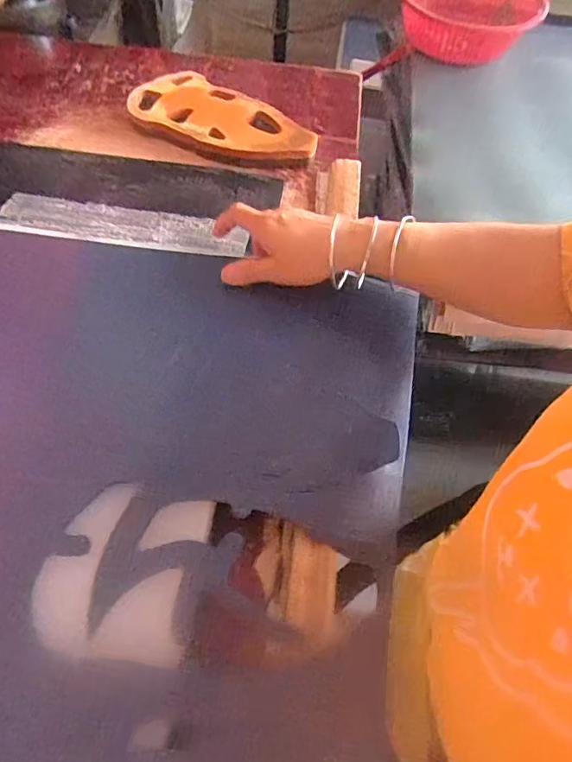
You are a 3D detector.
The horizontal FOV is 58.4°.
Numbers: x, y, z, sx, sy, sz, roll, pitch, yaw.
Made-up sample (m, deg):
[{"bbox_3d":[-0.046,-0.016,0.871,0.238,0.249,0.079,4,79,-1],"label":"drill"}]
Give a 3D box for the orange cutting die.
[{"bbox_3d":[-0.077,-0.320,0.631,0.232,0.027,0.110,27,61,13],"label":"orange cutting die"}]

